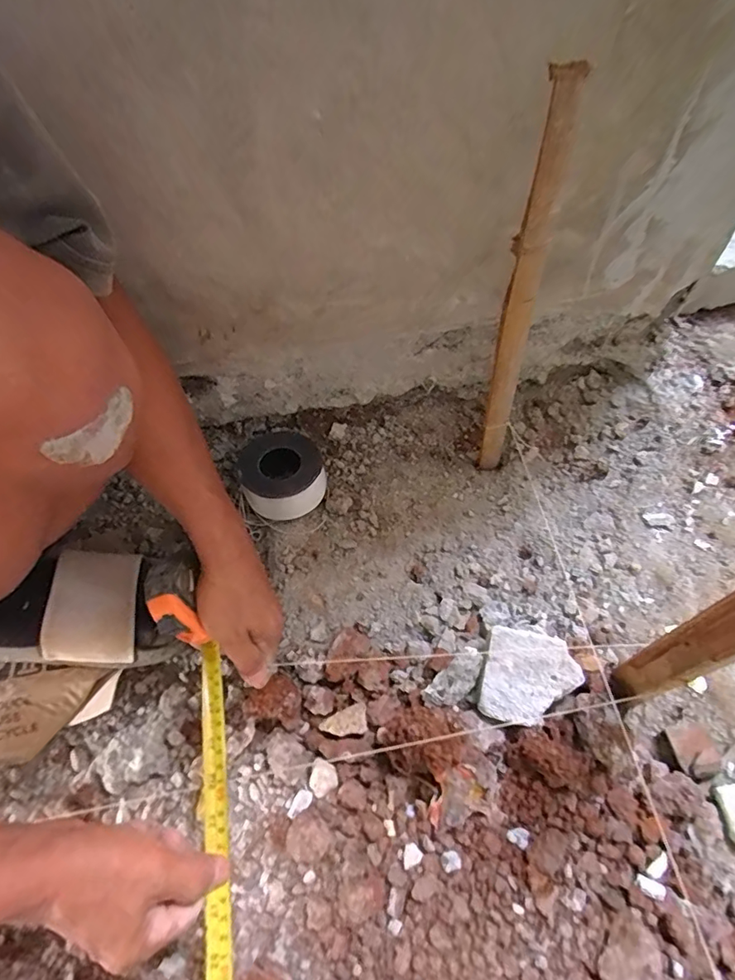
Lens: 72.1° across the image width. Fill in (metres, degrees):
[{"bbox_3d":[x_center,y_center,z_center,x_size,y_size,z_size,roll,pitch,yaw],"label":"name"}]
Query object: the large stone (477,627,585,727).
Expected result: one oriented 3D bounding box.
[{"bbox_3d":[0.141,0.162,0.437,0.081,0.022,0.075,10,85,5],"label":"large stone"}]

